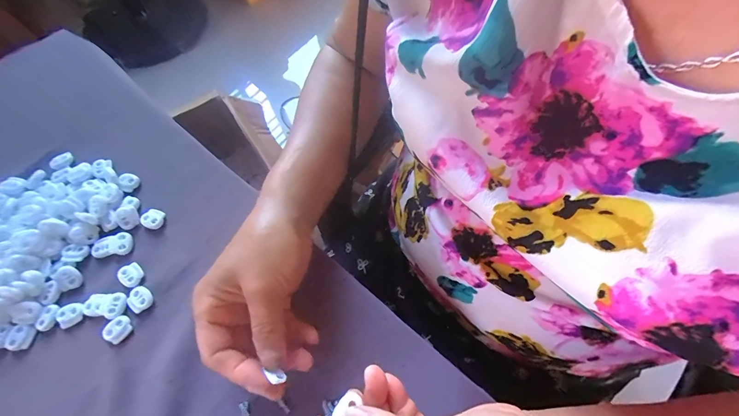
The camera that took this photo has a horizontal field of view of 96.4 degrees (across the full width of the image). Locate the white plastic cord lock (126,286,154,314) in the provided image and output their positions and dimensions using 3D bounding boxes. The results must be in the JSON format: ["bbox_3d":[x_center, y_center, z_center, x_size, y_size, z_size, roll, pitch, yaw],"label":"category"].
[{"bbox_3d":[-0.208,0.081,0.296,0.023,0.004,0.019,36,73,15],"label":"white plastic cord lock"}]

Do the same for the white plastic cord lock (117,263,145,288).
[{"bbox_3d":[-0.223,0.063,0.308,0.023,0.004,0.020,38,74,15],"label":"white plastic cord lock"}]

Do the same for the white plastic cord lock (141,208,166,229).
[{"bbox_3d":[-0.217,0.011,0.331,0.019,0.007,0.019,20,70,9],"label":"white plastic cord lock"}]

